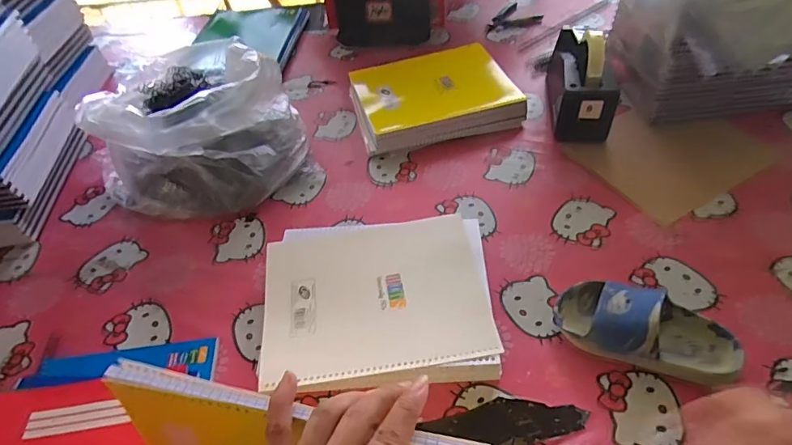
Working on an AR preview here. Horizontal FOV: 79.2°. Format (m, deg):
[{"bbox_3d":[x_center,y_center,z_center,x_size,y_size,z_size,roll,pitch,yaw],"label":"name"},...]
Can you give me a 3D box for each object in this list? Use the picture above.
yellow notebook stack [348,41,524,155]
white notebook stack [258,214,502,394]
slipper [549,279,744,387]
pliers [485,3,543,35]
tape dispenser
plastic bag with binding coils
[{"bbox_3d":[0.063,-0.211,0.805,0.263,0.053,0.199,-12,48,-5],"label":"yellow notebook stack"},{"bbox_3d":[-0.022,0.089,0.552,0.254,0.036,0.207,-6,48,1],"label":"white notebook stack"},{"bbox_3d":[0.259,0.106,0.491,0.174,0.062,0.082,17,52,20],"label":"slipper"},{"bbox_3d":[0.239,-0.435,1.011,0.117,0.009,0.103,-9,48,-2],"label":"pliers"},{"bbox_3d":[0.288,-0.233,0.753,0.083,0.126,0.200,3,49,9],"label":"tape dispenser"},{"bbox_3d":[-0.294,-0.145,0.701,0.268,0.169,0.260,30,58,29],"label":"plastic bag with binding coils"}]

